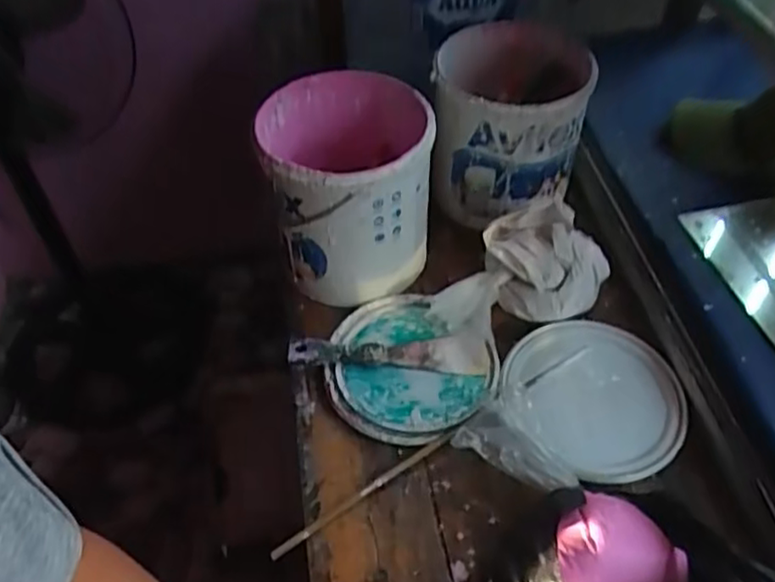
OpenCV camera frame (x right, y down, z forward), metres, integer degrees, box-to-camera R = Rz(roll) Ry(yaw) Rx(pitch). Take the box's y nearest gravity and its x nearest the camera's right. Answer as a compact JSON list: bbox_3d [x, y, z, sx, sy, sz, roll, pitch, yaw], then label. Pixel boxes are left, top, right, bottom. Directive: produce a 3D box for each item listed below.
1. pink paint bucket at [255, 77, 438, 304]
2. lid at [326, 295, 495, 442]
[{"bbox_3d":[-0.041,-0.115,0.742,0.172,0.176,0.188,-10,50,-6],"label":"pink paint bucket"},{"bbox_3d":[0.027,0.070,0.694,0.169,0.023,0.181,-1,49,1],"label":"lid"}]

